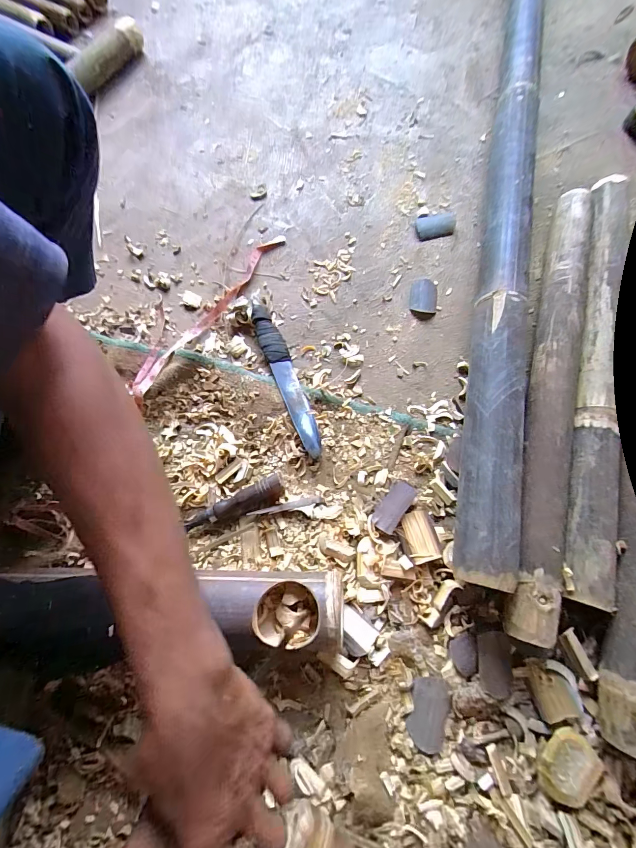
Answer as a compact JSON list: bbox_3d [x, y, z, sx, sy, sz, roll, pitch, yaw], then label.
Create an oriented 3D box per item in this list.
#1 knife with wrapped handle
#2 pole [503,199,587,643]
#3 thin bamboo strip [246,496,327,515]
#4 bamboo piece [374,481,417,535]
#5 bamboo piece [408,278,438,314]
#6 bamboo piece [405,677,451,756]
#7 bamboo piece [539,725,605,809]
[{"bbox_3d":[-0.048,-0.070,0.534,0.034,0.024,0.251,-22,74,-4],"label":"knife with wrapped handle"},{"bbox_3d":[0.315,-0.060,0.488,0.052,0.060,0.648,14,74,6],"label":"pole"},{"bbox_3d":[-0.043,0.113,0.483,0.103,0.011,0.012,-10,73,-1],"label":"thin bamboo strip"},{"bbox_3d":[0.102,0.110,0.477,0.031,0.016,0.072,35,78,12],"label":"bamboo piece"},{"bbox_3d":[0.171,-0.207,0.573,0.043,0.009,0.061,7,74,4],"label":"bamboo piece"},{"bbox_3d":[0.128,0.334,0.410,0.043,0.007,0.074,17,75,7],"label":"bamboo piece"},{"bbox_3d":[0.271,0.371,0.382,0.057,0.018,0.067,43,79,13],"label":"bamboo piece"}]

